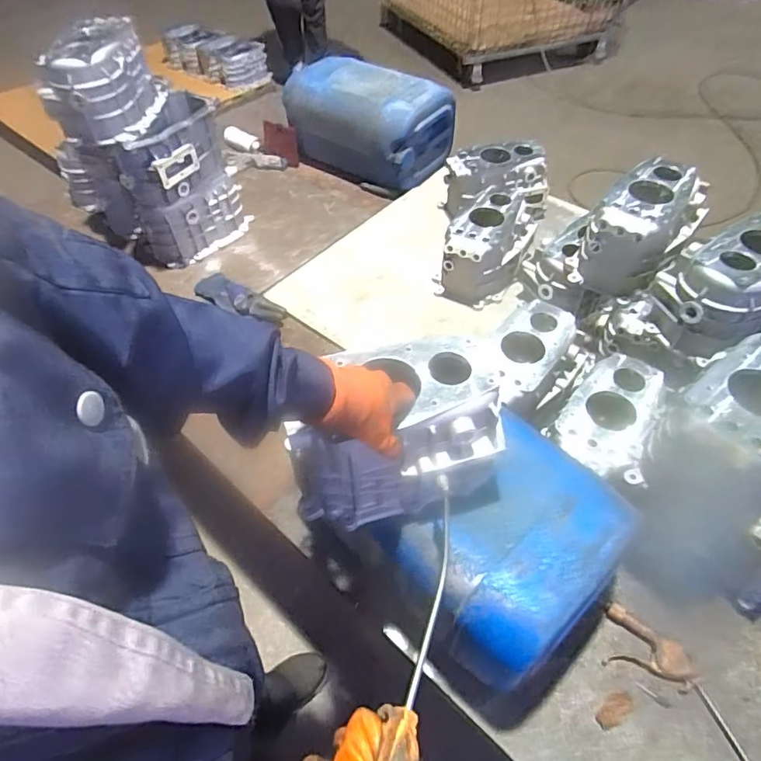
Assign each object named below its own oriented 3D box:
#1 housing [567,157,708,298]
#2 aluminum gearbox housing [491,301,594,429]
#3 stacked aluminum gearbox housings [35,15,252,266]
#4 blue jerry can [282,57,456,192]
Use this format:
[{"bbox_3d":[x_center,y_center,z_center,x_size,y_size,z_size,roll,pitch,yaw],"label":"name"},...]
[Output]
[{"bbox_3d":[0.485,-0.281,0.981,0.210,0.167,0.147,-38,59,-25],"label":"housing"},{"bbox_3d":[0.274,-0.021,0.975,0.164,0.138,0.223,34,60,26],"label":"aluminum gearbox housing"},{"bbox_3d":[-0.566,-0.551,1.249,0.297,0.461,0.321,34,60,26],"label":"stacked aluminum gearbox housings"},{"bbox_3d":[-0.049,-0.766,1.544,0.475,0.228,0.238,31,58,24],"label":"blue jerry can"}]

